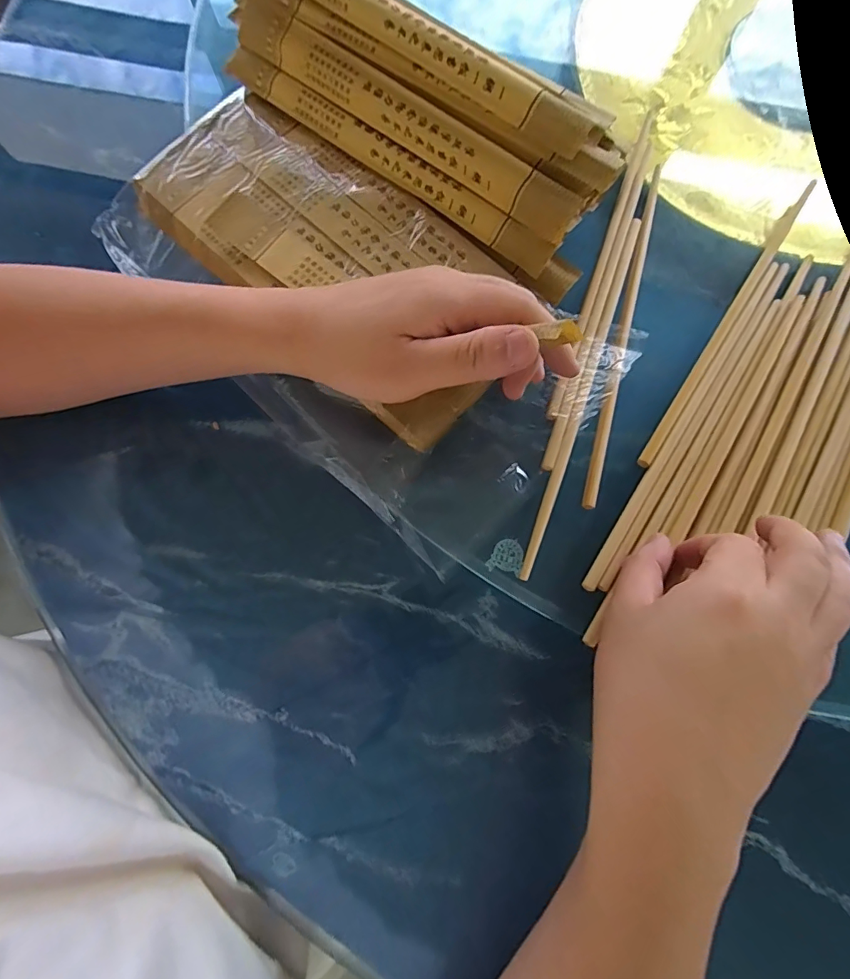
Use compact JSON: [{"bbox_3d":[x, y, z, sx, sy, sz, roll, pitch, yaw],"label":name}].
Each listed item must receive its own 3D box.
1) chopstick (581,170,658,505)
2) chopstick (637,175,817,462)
[{"bbox_3d":[0.132,-0.107,0.311,0.012,0.008,0.250,17,76,3],"label":"chopstick"},{"bbox_3d":[0.205,-0.116,0.315,0.009,0.004,0.253,34,77,7],"label":"chopstick"}]

